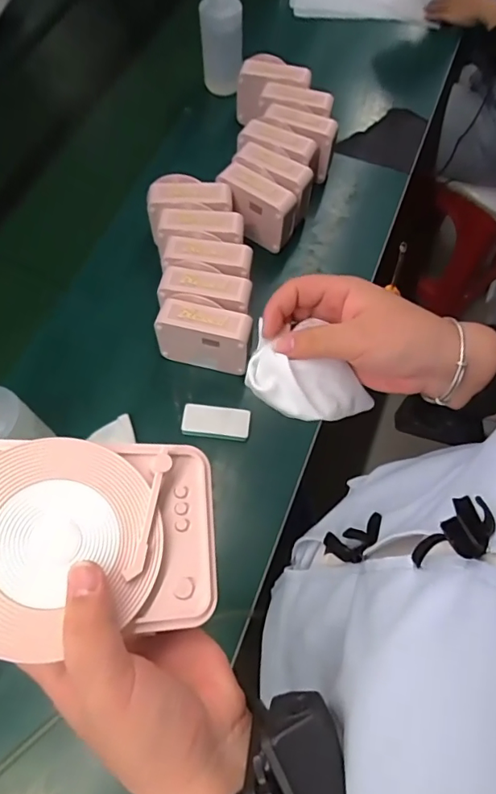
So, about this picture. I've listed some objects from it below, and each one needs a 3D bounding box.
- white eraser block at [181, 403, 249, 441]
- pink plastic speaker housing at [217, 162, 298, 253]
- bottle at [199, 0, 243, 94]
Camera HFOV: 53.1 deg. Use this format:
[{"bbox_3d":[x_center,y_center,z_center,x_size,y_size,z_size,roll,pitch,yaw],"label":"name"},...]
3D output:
[{"bbox_3d":[-0.044,0.037,0.694,0.092,0.024,0.045,5,66,2],"label":"white eraser block"},{"bbox_3d":[0.012,-0.301,0.791,0.129,0.094,0.058,30,69,13],"label":"pink plastic speaker housing"},{"bbox_3d":[-0.047,-0.641,0.903,0.076,0.220,0.068,-1,66,-1],"label":"bottle"}]

